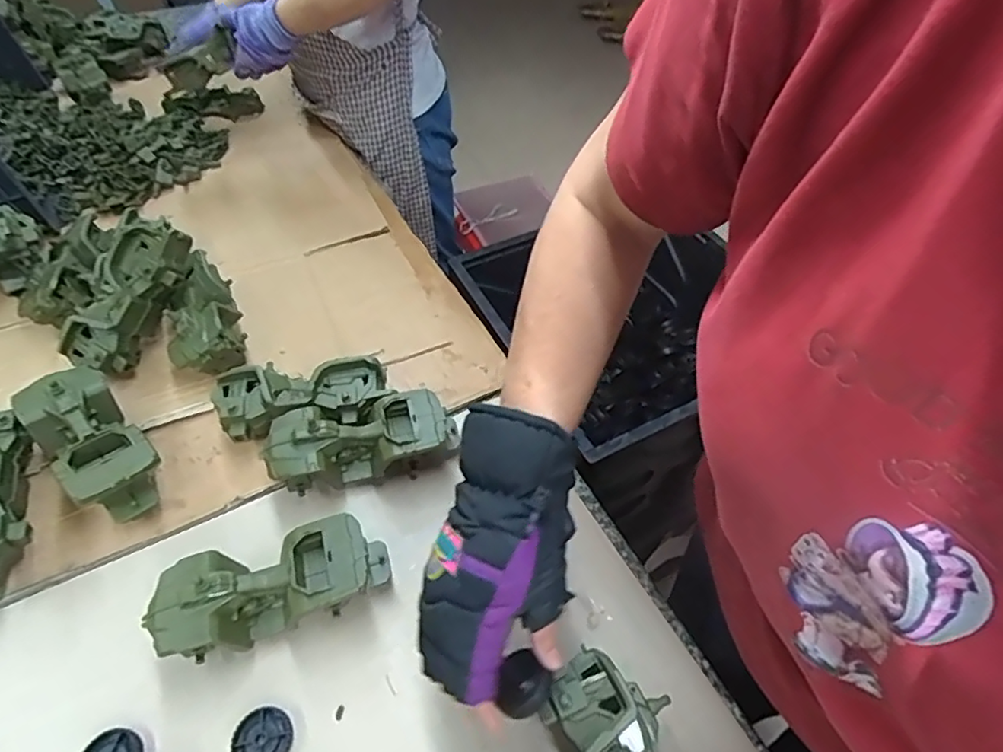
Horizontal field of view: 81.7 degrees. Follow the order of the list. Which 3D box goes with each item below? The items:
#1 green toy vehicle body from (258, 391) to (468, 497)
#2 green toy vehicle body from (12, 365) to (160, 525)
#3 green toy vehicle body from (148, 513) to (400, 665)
[{"bbox_3d":[-0.140,0.067,0.594,0.183,0.077,0.080,-12,51,-9],"label":"green toy vehicle body"},{"bbox_3d":[-0.409,0.072,0.586,0.081,0.080,0.180,-37,58,-26],"label":"green toy vehicle body"},{"bbox_3d":[-0.194,0.181,0.499,0.184,0.072,0.076,-14,51,-11],"label":"green toy vehicle body"}]

